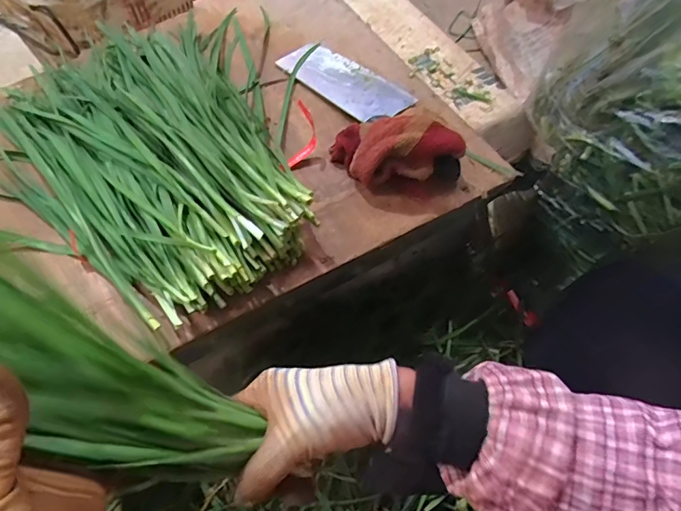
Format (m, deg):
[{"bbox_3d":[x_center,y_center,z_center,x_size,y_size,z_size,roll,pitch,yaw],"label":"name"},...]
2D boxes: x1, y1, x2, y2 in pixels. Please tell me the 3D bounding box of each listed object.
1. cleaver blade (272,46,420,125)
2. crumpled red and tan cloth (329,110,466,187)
[{"bbox_3d":[0.005,-0.224,0.579,0.085,0.009,0.177,-40,67,-21],"label":"cleaver blade"},{"bbox_3d":[0.057,-0.111,0.477,0.130,0.068,0.067,1,59,2],"label":"crumpled red and tan cloth"}]

